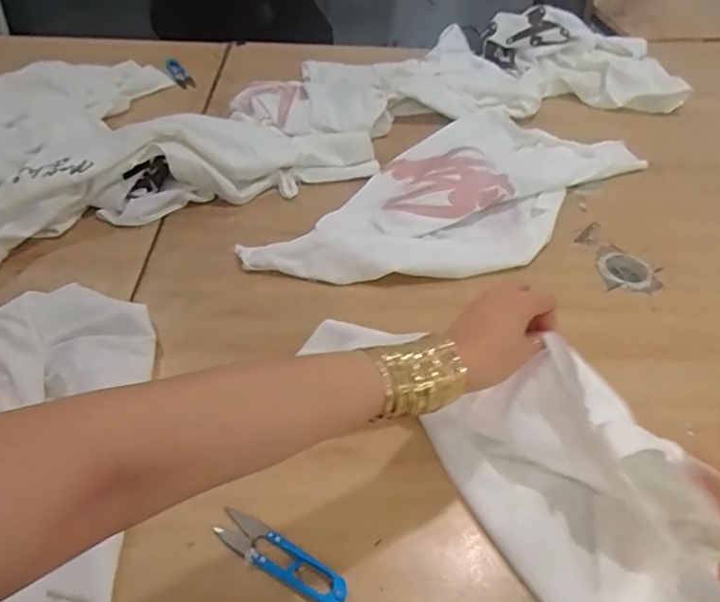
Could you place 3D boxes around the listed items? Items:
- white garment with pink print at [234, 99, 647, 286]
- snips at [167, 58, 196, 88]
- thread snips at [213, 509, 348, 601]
[{"bbox_3d":[0.141,-0.152,0.758,0.272,0.044,0.582,36,54,27],"label":"white garment with pink print"},{"bbox_3d":[-0.340,-0.432,1.031,0.030,0.018,0.114,-20,51,-21],"label":"snips"},{"bbox_3d":[-0.063,0.201,0.427,0.116,0.014,0.029,24,50,19],"label":"thread snips"}]

